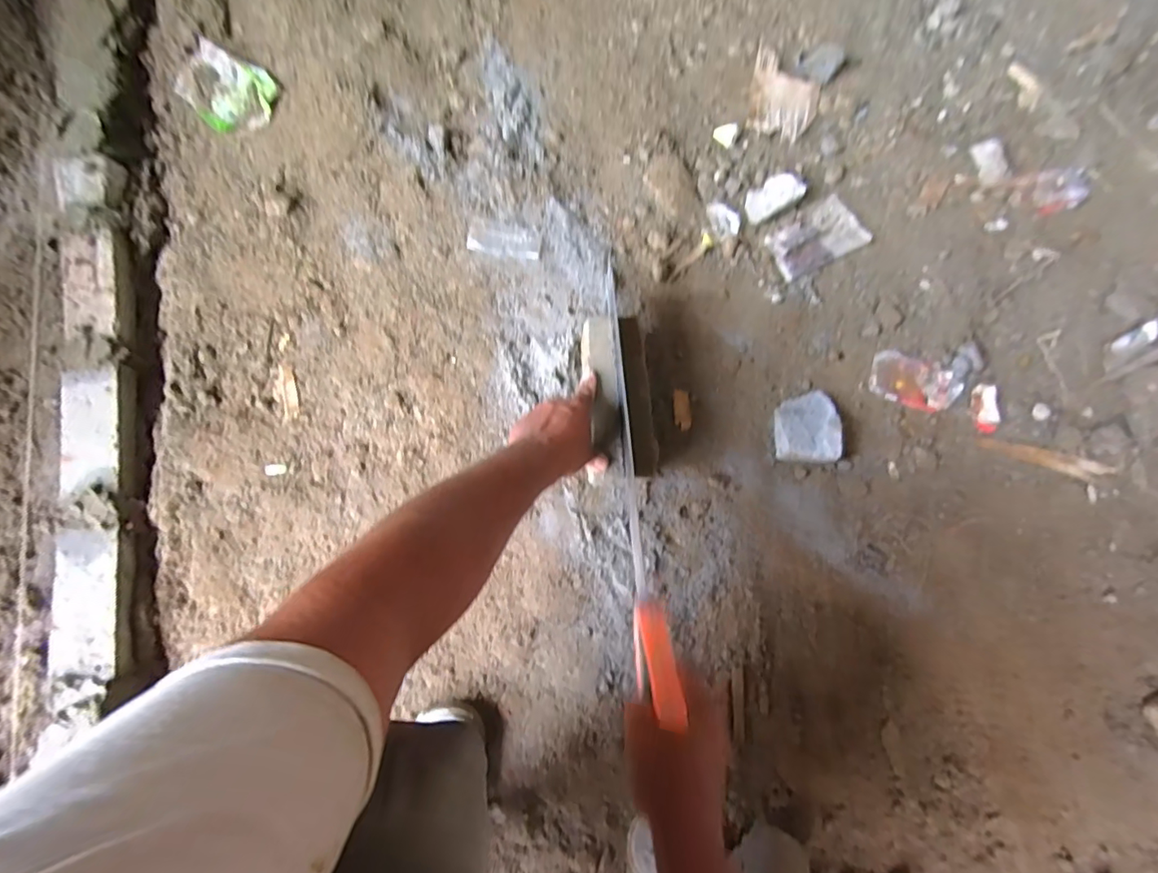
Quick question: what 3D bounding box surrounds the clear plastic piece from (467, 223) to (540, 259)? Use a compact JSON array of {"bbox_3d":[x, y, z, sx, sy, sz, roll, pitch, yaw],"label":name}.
[{"bbox_3d":[-0.108,-0.279,0.743,0.103,0.004,0.041,9,77,1],"label":"clear plastic piece"}]

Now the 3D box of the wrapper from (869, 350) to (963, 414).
[{"bbox_3d":[0.475,-0.076,0.733,0.122,0.008,0.073,20,78,4],"label":"wrapper"}]

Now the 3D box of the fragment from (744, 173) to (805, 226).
[{"bbox_3d":[0.292,-0.363,0.775,0.080,0.045,0.058,-20,78,-5],"label":"fragment"}]

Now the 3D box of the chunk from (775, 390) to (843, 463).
[{"bbox_3d":[0.306,-0.014,0.695,0.075,0.041,0.103,4,77,0],"label":"chunk"}]

